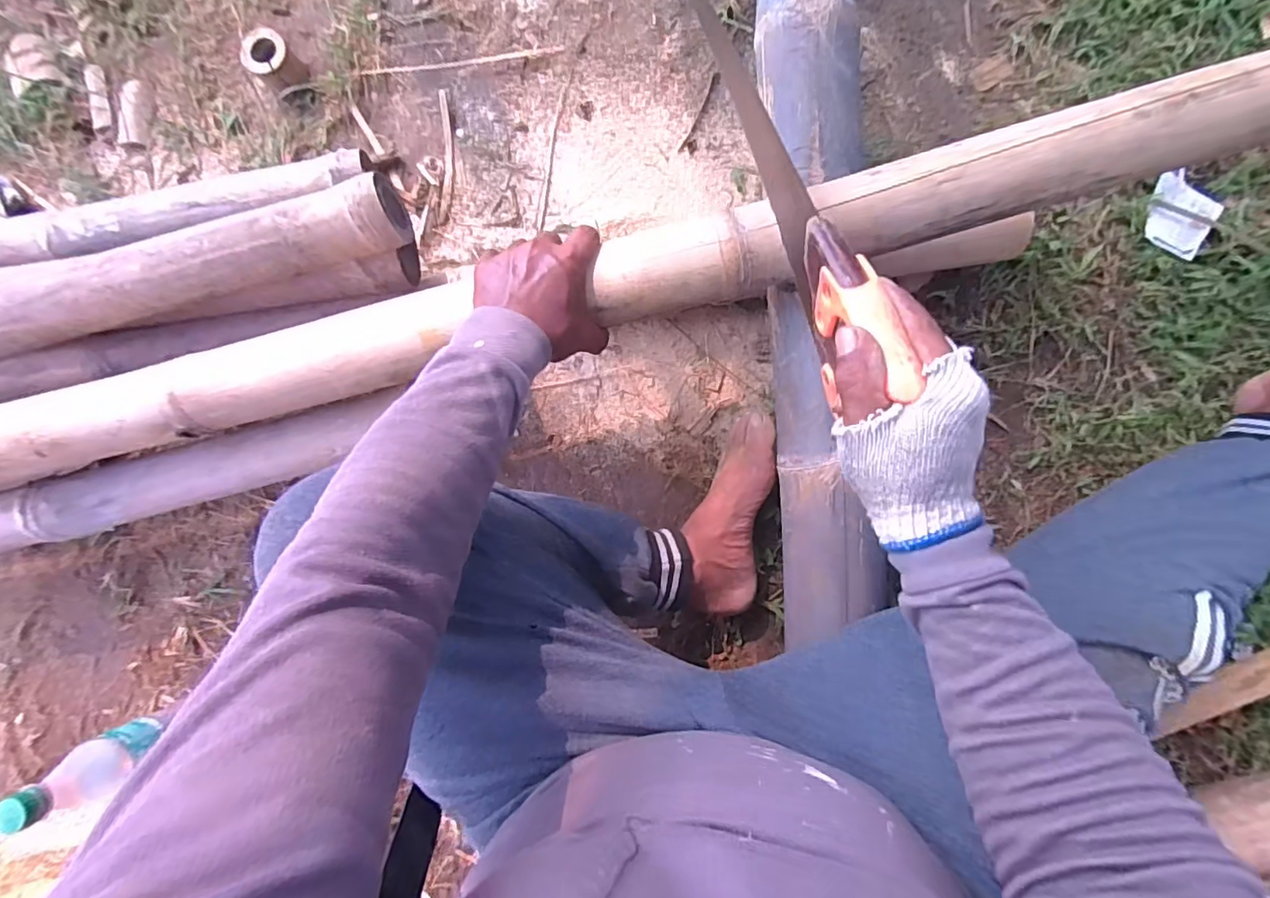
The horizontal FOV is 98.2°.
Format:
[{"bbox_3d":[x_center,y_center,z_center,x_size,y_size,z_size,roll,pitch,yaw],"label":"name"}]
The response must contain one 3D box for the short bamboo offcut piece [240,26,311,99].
[{"bbox_3d":[-0.502,-0.537,0.769,0.063,0.051,0.077,-44,82,1],"label":"short bamboo offcut piece"}]

